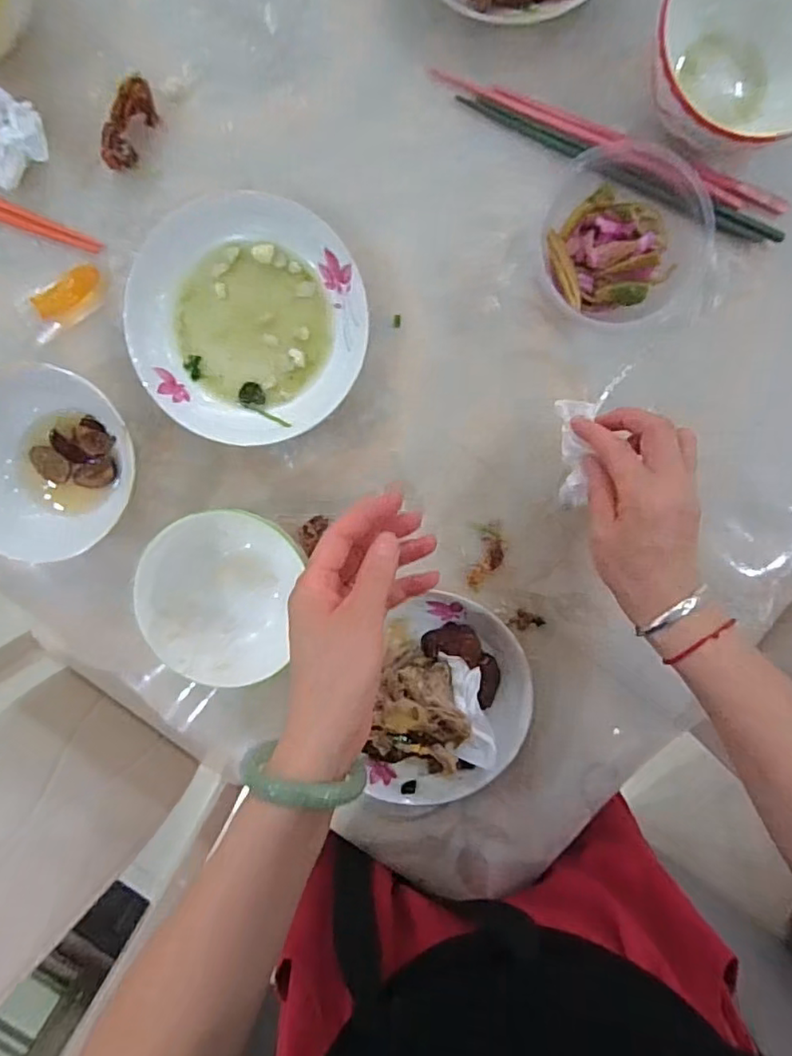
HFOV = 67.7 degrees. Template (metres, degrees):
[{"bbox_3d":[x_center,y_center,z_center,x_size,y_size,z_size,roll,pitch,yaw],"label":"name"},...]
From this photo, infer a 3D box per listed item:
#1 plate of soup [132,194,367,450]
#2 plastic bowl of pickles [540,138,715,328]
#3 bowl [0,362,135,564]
[{"bbox_3d":[-0.108,-0.151,0.432,0.170,0.028,0.166,0,99,1],"label":"plate of soup"},{"bbox_3d":[0.162,-0.205,0.416,0.111,0.035,0.115,0,99,1],"label":"plastic bowl of pickles"},{"bbox_3d":[-0.259,-0.046,0.436,0.121,0.053,0.120,0,99,1],"label":"bowl"}]

